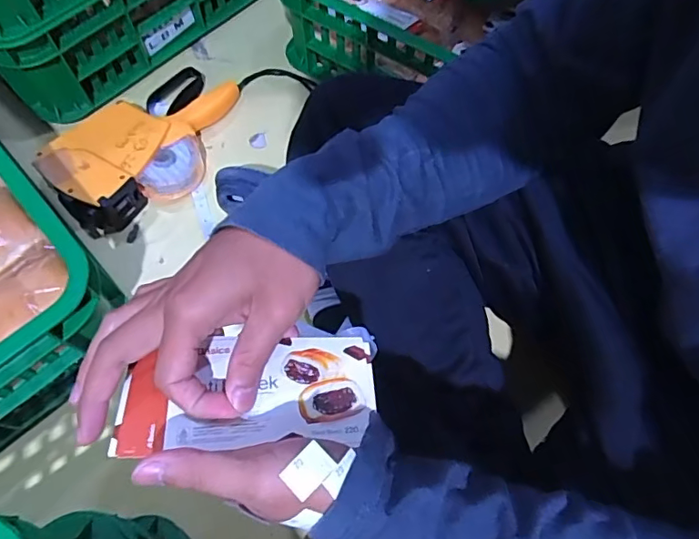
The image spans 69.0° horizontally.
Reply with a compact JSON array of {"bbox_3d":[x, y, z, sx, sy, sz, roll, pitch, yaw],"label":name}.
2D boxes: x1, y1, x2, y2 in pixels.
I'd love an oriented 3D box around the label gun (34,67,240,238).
[{"bbox_3d":[-0.250,-0.164,0.650,0.155,0.053,0.268,39,70,15],"label":"label gun"}]

